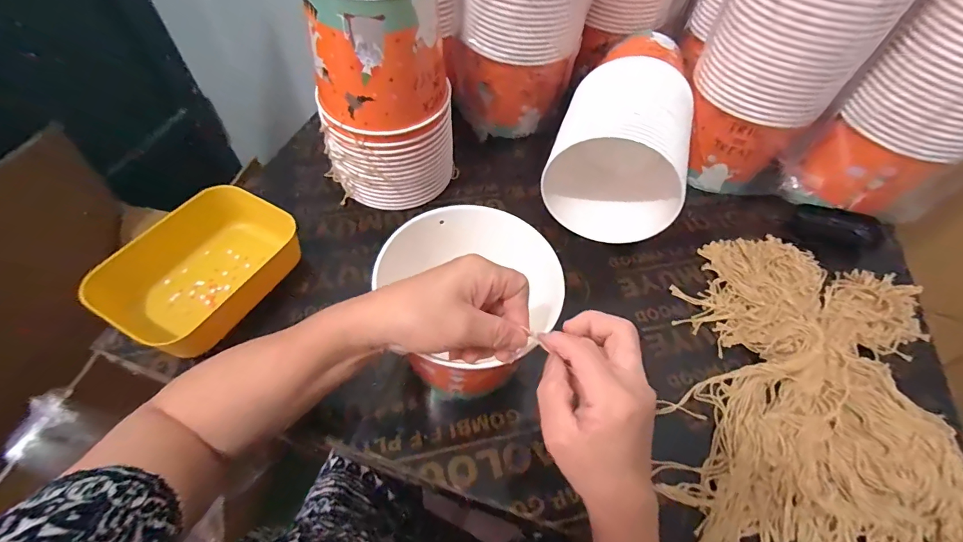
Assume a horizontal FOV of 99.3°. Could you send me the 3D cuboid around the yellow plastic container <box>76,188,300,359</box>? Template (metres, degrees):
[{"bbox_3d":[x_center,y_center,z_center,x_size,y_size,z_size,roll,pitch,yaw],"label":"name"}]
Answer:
[{"bbox_3d":[-0.306,-0.006,0.471,0.137,0.063,0.200,27,59,15],"label":"yellow plastic container"}]

